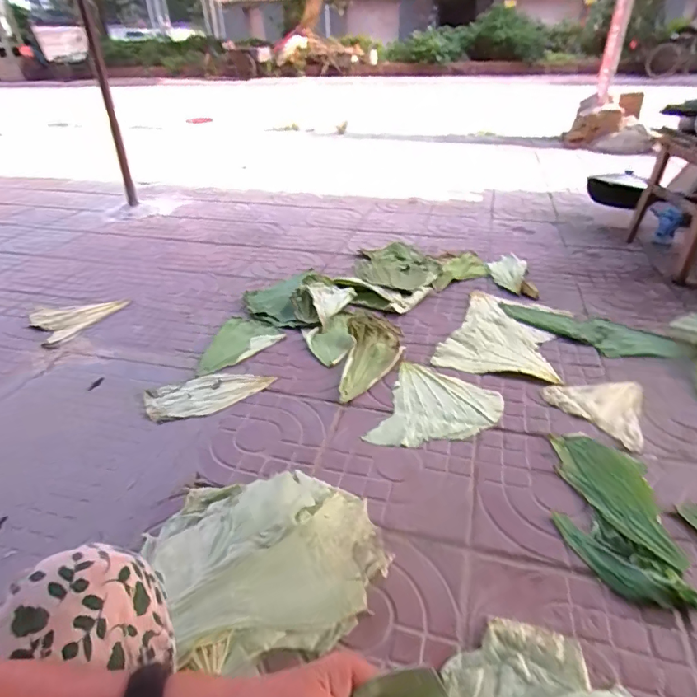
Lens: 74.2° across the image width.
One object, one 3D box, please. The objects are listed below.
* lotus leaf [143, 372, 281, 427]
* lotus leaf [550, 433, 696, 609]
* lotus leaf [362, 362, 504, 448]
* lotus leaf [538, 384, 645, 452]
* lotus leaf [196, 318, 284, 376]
[{"bbox_3d":[-0.338,0.107,1.125,0.295,0.008,0.141,-14,35,-17],"label":"lotus leaf"},{"bbox_3d":[0.451,0.272,0.812,0.163,0.043,0.330,1,34,5],"label":"lotus leaf"},{"bbox_3d":[0.211,0.138,1.057,0.251,0.011,0.288,11,35,18],"label":"lotus leaf"},{"bbox_3d":[0.602,0.129,1.073,0.224,0.034,0.223,-24,39,-30],"label":"lotus leaf"},{"bbox_3d":[-0.338,-0.014,1.306,0.193,0.006,0.259,25,42,34],"label":"lotus leaf"}]

